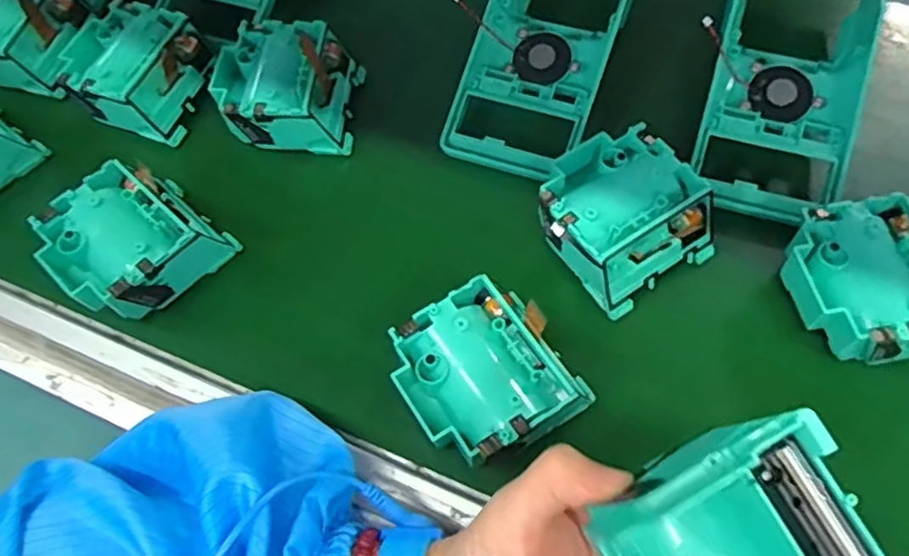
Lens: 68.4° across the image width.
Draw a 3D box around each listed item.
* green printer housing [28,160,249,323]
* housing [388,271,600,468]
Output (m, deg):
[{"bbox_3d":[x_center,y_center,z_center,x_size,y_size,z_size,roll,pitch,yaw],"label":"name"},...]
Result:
[{"bbox_3d":[-0.176,-0.019,0.366,0.075,0.044,0.080,38,71,21],"label":"green printer housing"},{"bbox_3d":[0.016,0.049,0.321,0.078,0.046,0.077,-33,65,-13],"label":"housing"}]

